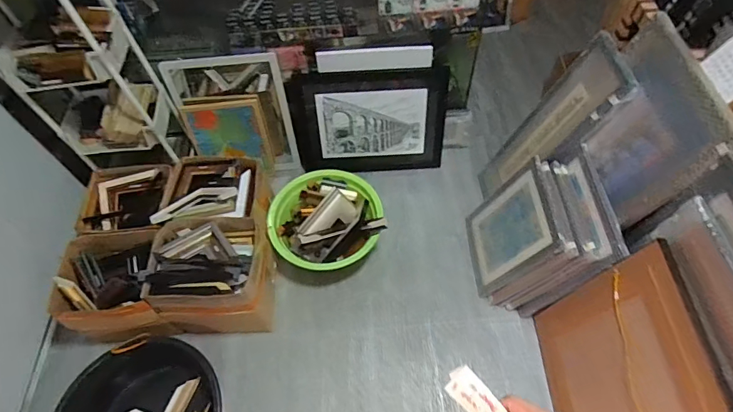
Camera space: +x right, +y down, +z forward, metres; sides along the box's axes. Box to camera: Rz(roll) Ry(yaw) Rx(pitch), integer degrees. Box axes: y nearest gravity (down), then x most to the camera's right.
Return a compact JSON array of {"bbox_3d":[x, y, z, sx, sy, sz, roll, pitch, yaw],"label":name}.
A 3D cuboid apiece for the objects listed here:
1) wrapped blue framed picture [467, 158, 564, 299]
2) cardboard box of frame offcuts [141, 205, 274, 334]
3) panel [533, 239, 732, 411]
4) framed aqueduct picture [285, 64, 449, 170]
[{"bbox_3d":[0.468,0.072,1.438,0.033,0.402,0.320,8,55,-21],"label":"wrapped blue framed picture"},{"bbox_3d":[-0.475,0.208,1.399,0.321,0.281,0.339,-4,58,0],"label":"cardboard box of frame offcuts"},{"bbox_3d":[0.611,0.420,1.066,0.022,0.535,0.484,6,56,-11],"label":"panel"},{"bbox_3d":[0.012,-0.316,1.655,0.566,0.404,0.031,-2,35,2],"label":"framed aqueduct picture"}]

